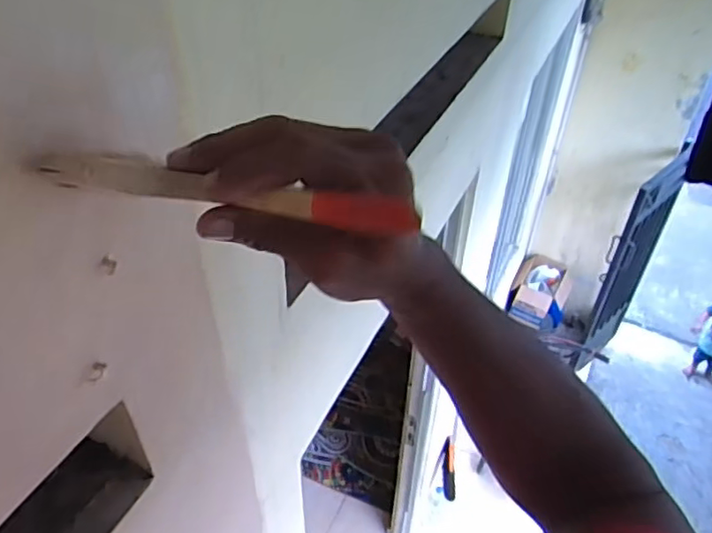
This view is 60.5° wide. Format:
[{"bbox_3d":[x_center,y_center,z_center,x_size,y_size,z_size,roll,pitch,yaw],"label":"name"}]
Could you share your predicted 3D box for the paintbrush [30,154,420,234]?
[{"bbox_3d":[-0.065,-0.035,0.291,0.183,0.020,0.018,8,42,4],"label":"paintbrush"}]

